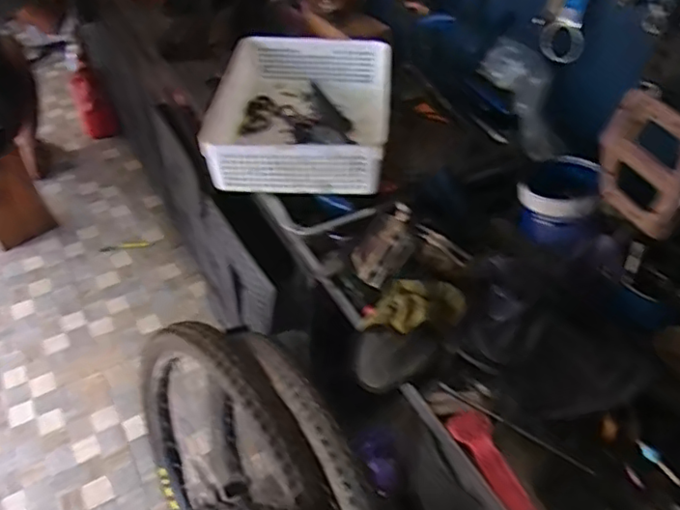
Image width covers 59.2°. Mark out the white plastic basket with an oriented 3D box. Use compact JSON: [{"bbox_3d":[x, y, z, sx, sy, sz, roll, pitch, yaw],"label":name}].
[{"bbox_3d":[-0.051,-0.220,0.914,0.245,0.086,0.329,3,45,4],"label":"white plastic basket"}]

